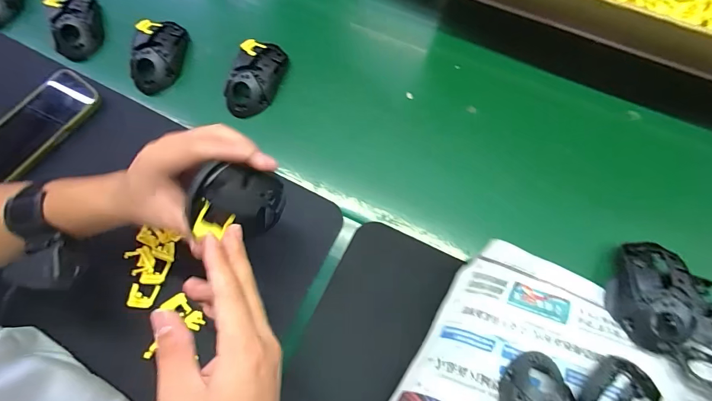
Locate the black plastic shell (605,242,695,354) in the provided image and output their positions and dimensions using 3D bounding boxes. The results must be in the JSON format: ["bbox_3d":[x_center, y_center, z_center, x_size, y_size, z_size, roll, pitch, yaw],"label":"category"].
[{"bbox_3d":[0.317,0.097,0.370,0.070,0.037,0.115,24,72,8],"label":"black plastic shell"}]

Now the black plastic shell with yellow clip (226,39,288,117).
[{"bbox_3d":[-0.139,-0.169,0.486,0.069,0.038,0.119,17,71,6],"label":"black plastic shell with yellow clip"}]

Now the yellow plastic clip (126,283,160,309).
[{"bbox_3d":[-0.238,0.106,0.396,0.029,0.007,0.025,5,74,1],"label":"yellow plastic clip"}]

